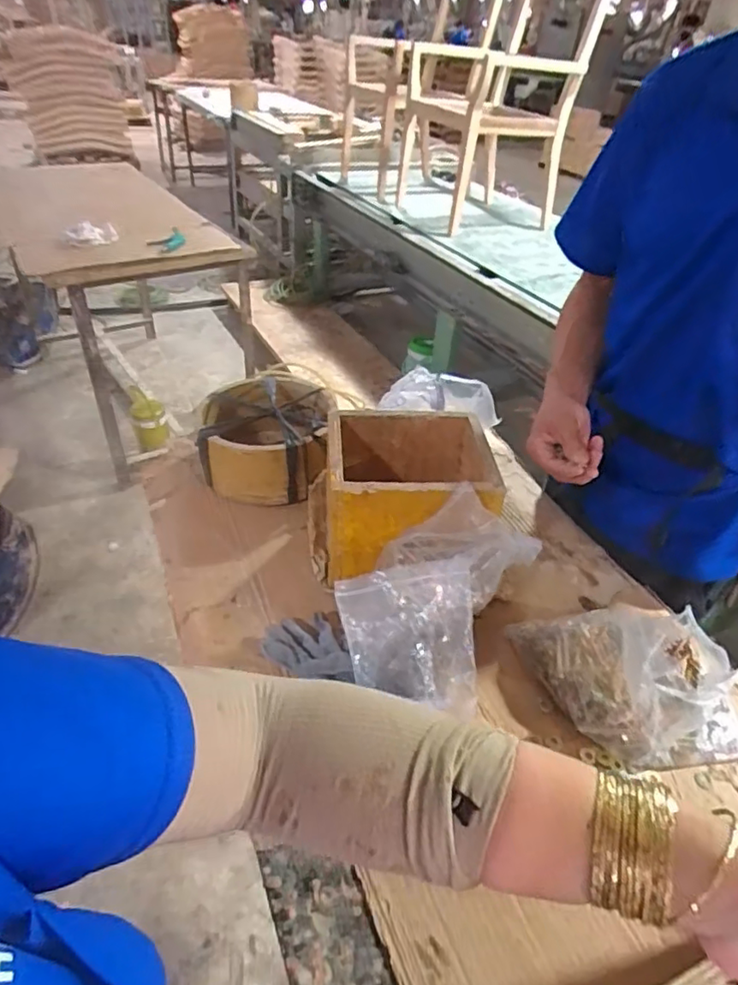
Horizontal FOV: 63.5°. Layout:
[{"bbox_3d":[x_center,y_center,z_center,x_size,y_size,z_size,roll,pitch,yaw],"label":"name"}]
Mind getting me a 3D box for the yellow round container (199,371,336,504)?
[{"bbox_3d":[-0.162,-0.088,0.948,0.201,0.103,0.209,5,38,0],"label":"yellow round container"}]

